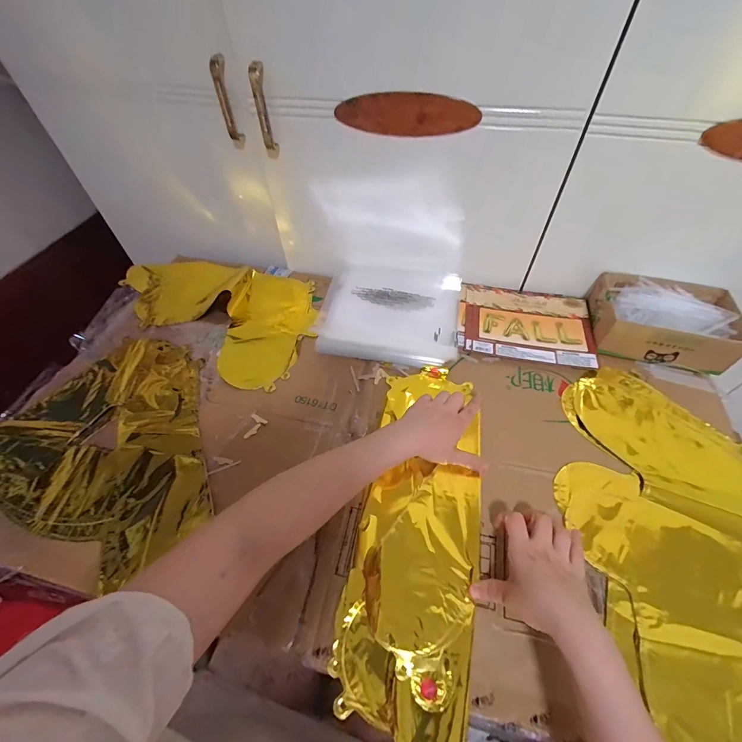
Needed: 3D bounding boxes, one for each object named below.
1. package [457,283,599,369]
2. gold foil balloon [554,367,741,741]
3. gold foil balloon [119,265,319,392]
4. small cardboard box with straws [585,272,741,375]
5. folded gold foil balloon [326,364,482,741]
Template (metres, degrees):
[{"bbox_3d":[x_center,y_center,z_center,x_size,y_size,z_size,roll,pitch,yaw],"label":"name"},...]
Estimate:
[{"bbox_3d":[0.258,-0.085,0.602,0.211,0.013,0.166,9,54,8],"label":"package"},{"bbox_3d":[0.326,0.183,0.395,0.212,0.016,0.438,18,55,14],"label":"gold foil balloon"},{"bbox_3d":[-0.263,-0.121,0.639,0.374,0.031,0.235,25,57,19],"label":"gold foil balloon"},{"bbox_3d":[0.459,-0.083,0.558,0.186,0.062,0.144,10,54,9],"label":"small cardboard box with straws"},{"bbox_3d":[0.059,0.169,0.424,0.136,0.014,0.415,8,53,7],"label":"folded gold foil balloon"}]

